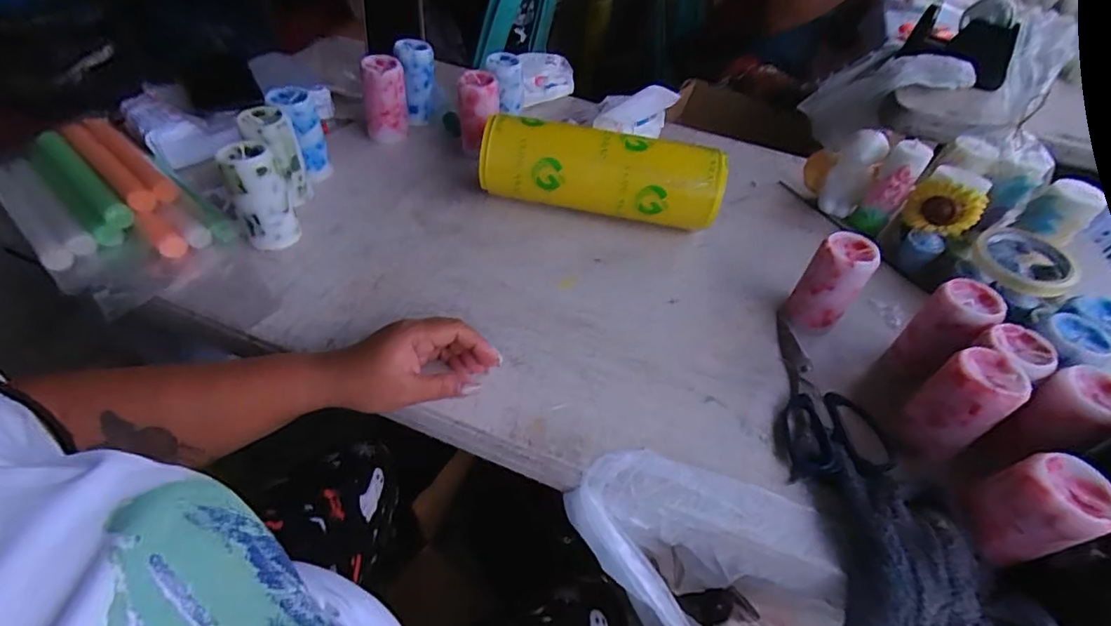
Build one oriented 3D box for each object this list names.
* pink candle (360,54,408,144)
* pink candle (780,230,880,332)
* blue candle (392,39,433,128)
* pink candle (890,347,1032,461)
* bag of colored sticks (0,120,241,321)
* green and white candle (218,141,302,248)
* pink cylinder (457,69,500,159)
[{"bbox_3d":[-0.225,-0.278,0.663,0.057,0.097,0.047,-7,50,-11],"label":"pink candle"},{"bbox_3d":[0.268,-0.027,0.497,0.053,0.094,0.056,36,55,24],"label":"pink candle"},{"bbox_3d":[-0.186,-0.307,0.686,0.046,0.105,0.049,-7,50,-11],"label":"blue candle"},{"bbox_3d":[0.315,0.072,0.401,0.064,0.082,0.052,-22,54,-22],"label":"pink candle"},{"bbox_3d":[-0.465,-0.112,0.522,0.299,0.047,0.147,35,55,23],"label":"bag of colored sticks"},{"bbox_3d":[-0.294,-0.115,0.507,0.047,0.104,0.050,-20,53,-21],"label":"green and white candle"},{"bbox_3d":[-0.099,-0.255,0.655,0.049,0.094,0.046,-33,59,-29],"label":"pink cylinder"}]

